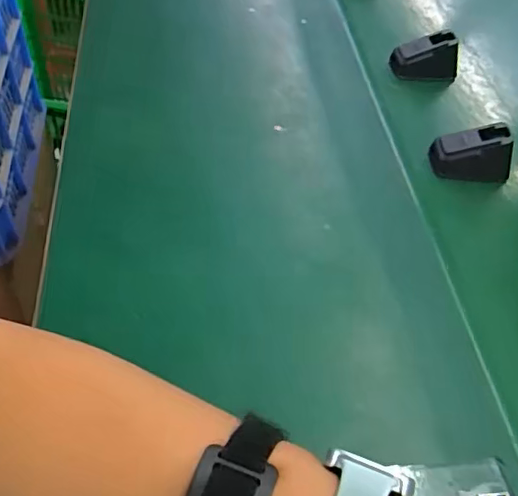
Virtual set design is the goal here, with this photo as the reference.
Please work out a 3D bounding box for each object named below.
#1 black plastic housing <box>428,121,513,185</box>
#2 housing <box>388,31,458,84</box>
[{"bbox_3d":[0.189,-0.085,0.494,0.066,0.040,0.034,3,50,-4],"label":"black plastic housing"},{"bbox_3d":[0.177,-0.201,0.588,0.065,0.039,0.033,3,50,-4],"label":"housing"}]

